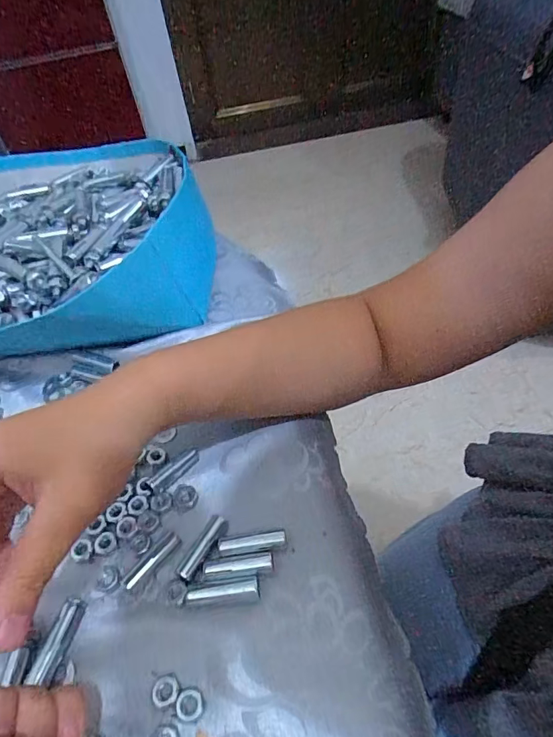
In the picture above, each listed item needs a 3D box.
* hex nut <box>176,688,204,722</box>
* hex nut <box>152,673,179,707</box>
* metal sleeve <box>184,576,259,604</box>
[{"bbox_3d":[-0.042,0.162,0.215,0.013,0.004,0.013,-12,48,-5],"label":"hex nut"},{"bbox_3d":[-0.055,0.158,0.220,0.013,0.004,0.012,-13,48,-6],"label":"hex nut"},{"bbox_3d":[-0.030,0.123,0.245,0.040,0.007,0.010,-8,47,-1],"label":"metal sleeve"}]

